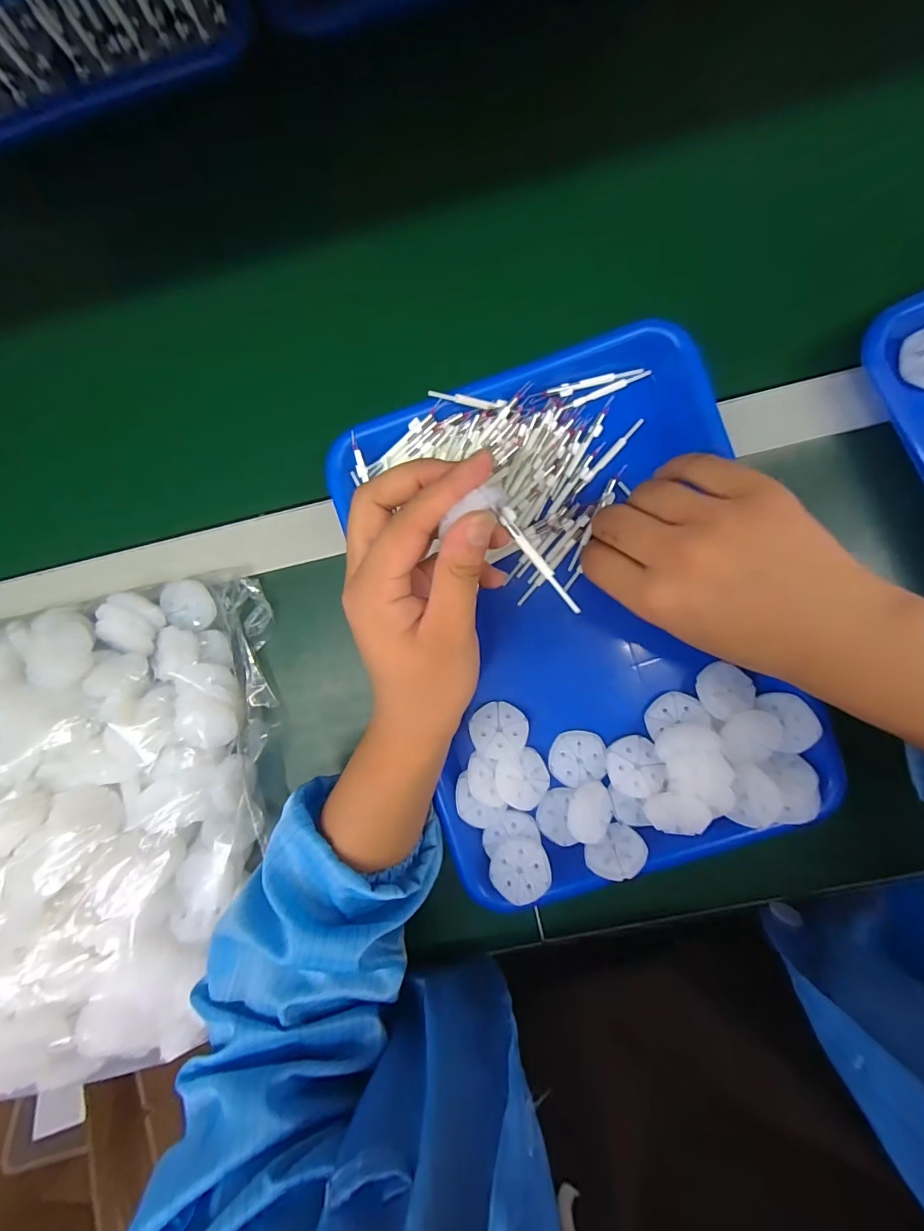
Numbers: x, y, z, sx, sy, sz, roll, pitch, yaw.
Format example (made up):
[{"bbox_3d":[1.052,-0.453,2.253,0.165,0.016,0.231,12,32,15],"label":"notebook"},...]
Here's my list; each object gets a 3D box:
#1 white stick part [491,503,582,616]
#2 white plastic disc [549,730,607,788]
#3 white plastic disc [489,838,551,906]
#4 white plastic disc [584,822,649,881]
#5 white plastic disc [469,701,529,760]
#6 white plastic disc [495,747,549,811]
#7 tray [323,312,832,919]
[{"bbox_3d":[0.035,-0.028,0.224,0.007,0.004,0.064,-36,87,3],"label":"white stick part"},{"bbox_3d":[0.078,0.096,0.317,0.036,0.004,0.036,-3,90,3],"label":"white plastic disc"},{"bbox_3d":[0.038,0.166,0.306,0.038,0.004,0.036,-5,60,9],"label":"white plastic disc"},{"bbox_3d":[0.098,0.151,0.301,0.037,0.031,0.005,-26,120,-14],"label":"white plastic disc"},{"bbox_3d":[0.025,0.077,0.317,0.038,0.010,0.035,1,62,-2],"label":"white plastic disc"},{"bbox_3d":[0.040,0.107,0.311,0.036,0.006,0.036,4,76,-15],"label":"white plastic disc"},{"bbox_3d":[0.073,0.001,0.309,0.248,0.032,0.337,-18,89,3],"label":"tray"}]

